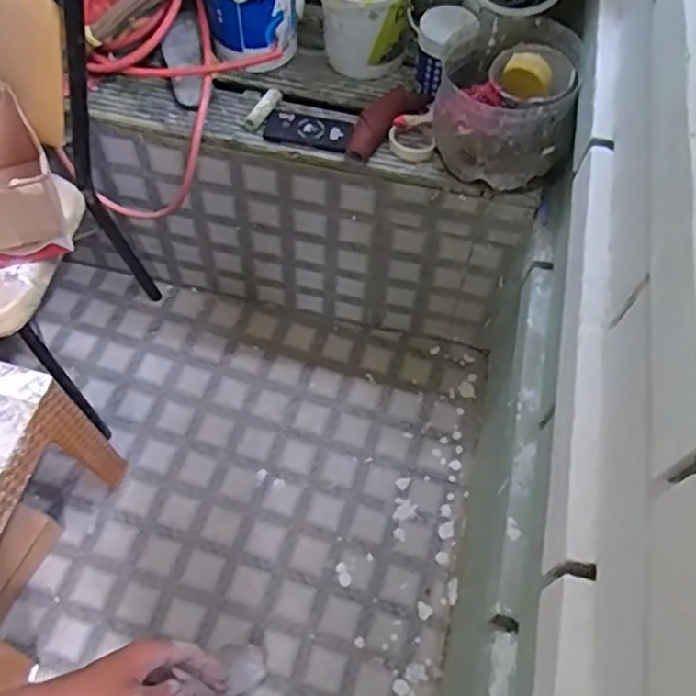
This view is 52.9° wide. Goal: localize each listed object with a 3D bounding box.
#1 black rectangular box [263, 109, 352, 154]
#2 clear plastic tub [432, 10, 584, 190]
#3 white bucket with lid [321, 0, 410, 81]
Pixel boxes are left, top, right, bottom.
[{"bbox_3d":[-0.076,-0.420,1.345,0.160,0.029,0.065,11,59,4],"label":"black rectangular box"},{"bbox_3d":[0.276,-0.437,1.241,0.225,0.199,0.234,1,59,-2],"label":"clear plastic tub"},{"bbox_3d":[0.028,-0.655,1.373,0.169,0.228,0.168,1,59,-2],"label":"white bucket with lid"}]

